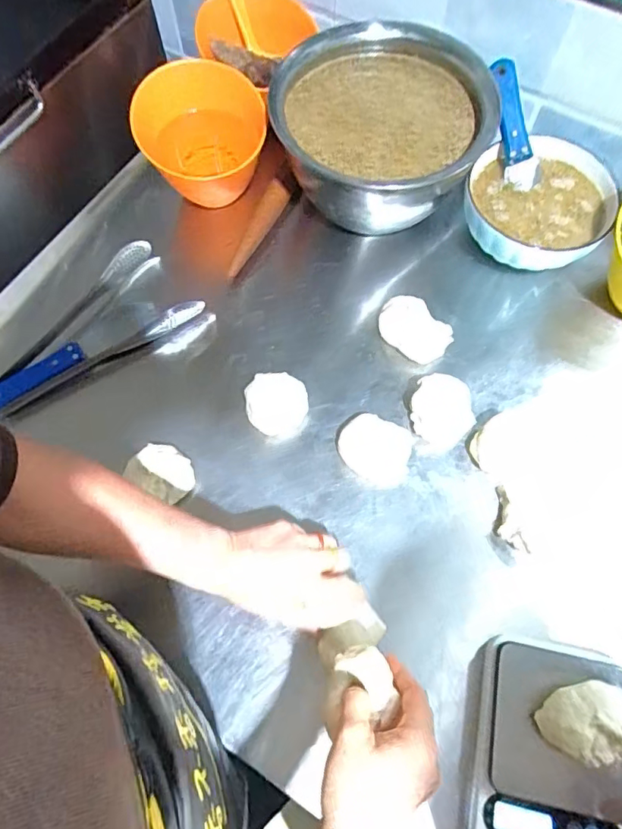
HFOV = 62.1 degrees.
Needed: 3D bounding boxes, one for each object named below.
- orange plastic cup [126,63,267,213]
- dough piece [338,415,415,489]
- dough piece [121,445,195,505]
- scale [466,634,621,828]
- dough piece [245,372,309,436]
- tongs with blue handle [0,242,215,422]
[{"bbox_3d":[-0.136,-0.348,0.652,0.152,0.100,0.143,1,67,-2],"label":"orange plastic cup"},{"bbox_3d":[0.071,0.040,0.570,0.079,0.024,0.066,22,68,7],"label":"dough piece"},{"bbox_3d":[-0.156,0.061,0.547,0.062,0.038,0.051,28,69,9],"label":"dough piece"},{"bbox_3d":[0.216,0.298,0.460,0.140,0.042,0.173,13,67,3],"label":"scale"},{"bbox_3d":[-0.038,-0.013,0.585,0.070,0.035,0.067,-12,68,-7],"label":"dough piece"},{"bbox_3d":[-0.264,-0.092,0.609,0.261,0.044,0.121,-39,74,-17],"label":"tongs with blue handle"}]

